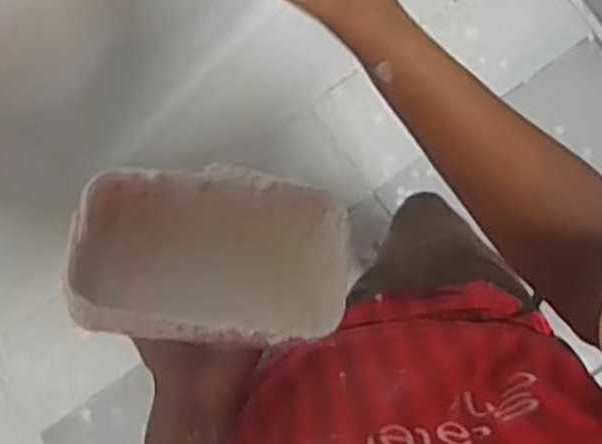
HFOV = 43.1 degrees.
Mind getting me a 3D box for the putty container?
[{"bbox_3d":[-0.056,0.022,0.521,0.173,0.097,0.109,2,88,-1],"label":"putty container"}]

